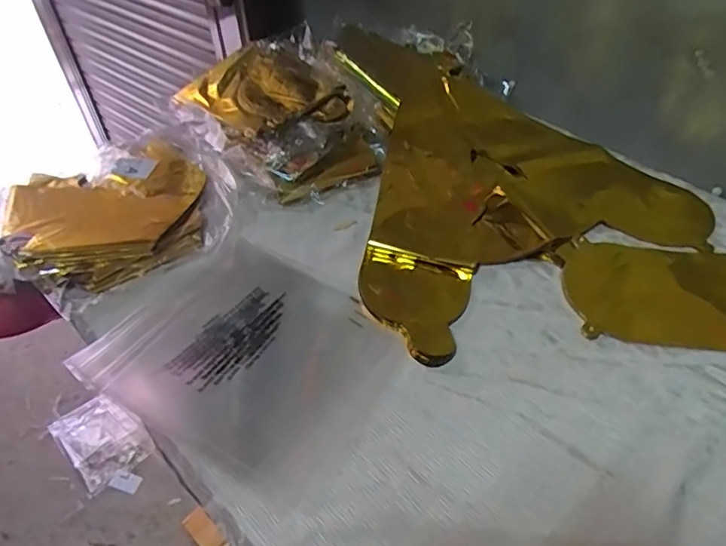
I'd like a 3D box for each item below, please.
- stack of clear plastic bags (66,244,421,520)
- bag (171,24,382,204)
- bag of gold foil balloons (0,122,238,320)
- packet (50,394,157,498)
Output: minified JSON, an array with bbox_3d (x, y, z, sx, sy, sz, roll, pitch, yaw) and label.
[{"bbox_3d":[-0.094,0.066,0.457,0.231,0.016,0.199,25,52,24],"label":"stack of clear plastic bags"},{"bbox_3d":[-0.097,-0.196,0.650,0.210,0.078,0.232,-30,51,-24],"label":"bag"},{"bbox_3d":[-0.255,-0.064,0.558,0.245,0.051,0.198,-34,53,-27],"label":"bag of gold foil balloons"},{"bbox_3d":[-0.603,0.375,1.249,0.174,0.039,0.233,-36,54,-28],"label":"packet"}]

